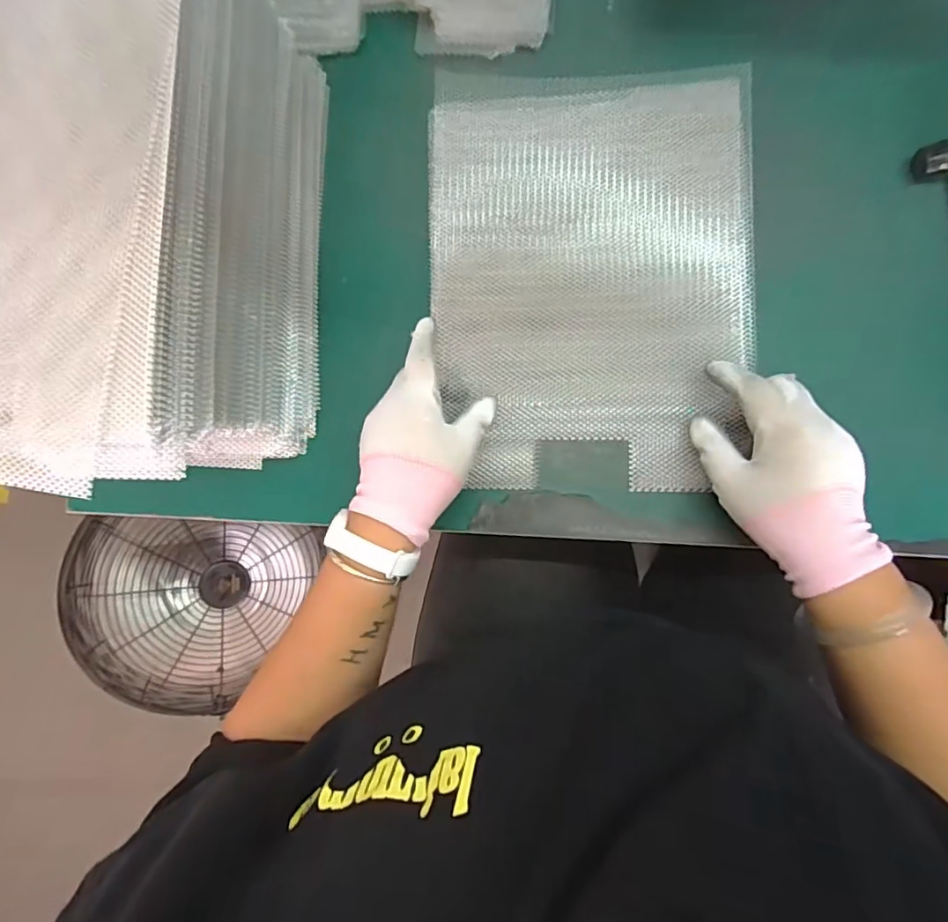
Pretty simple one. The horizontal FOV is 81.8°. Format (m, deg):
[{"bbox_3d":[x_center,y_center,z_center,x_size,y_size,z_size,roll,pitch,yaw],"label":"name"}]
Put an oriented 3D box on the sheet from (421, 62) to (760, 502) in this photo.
[{"bbox_3d":[0.090,-0.146,0.436,0.243,0.044,0.328,1,86,9],"label":"sheet"}]

